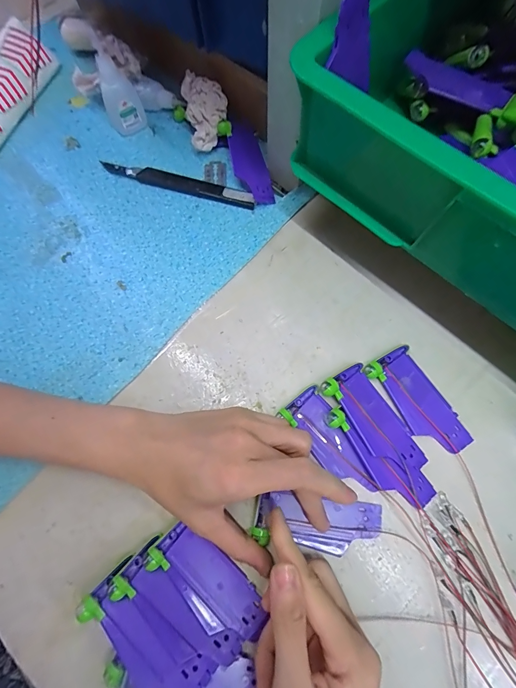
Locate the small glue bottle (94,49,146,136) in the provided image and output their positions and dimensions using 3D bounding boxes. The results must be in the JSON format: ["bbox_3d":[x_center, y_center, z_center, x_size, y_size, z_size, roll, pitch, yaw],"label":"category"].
[{"bbox_3d":[-0.144,-0.258,0.337,0.037,0.064,0.041,-23,73,-5],"label":"small glue bottle"}]

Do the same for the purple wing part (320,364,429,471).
[{"bbox_3d":[0.089,0.059,0.252,0.037,0.017,0.088,-33,74,-8],"label":"purple wing part"}]

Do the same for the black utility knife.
[{"bbox_3d":[-0.080,-0.161,0.328,0.159,0.011,0.015,17,74,8],"label":"black utility knife"}]

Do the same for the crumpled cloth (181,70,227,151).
[{"bbox_3d":[-0.054,-0.225,0.329,0.043,0.046,0.053,3,73,4],"label":"crumpled cloth"}]

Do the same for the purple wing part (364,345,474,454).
[{"bbox_3d":[0.127,0.046,0.259,0.041,0.006,0.088,-29,73,-7],"label":"purple wing part"}]

